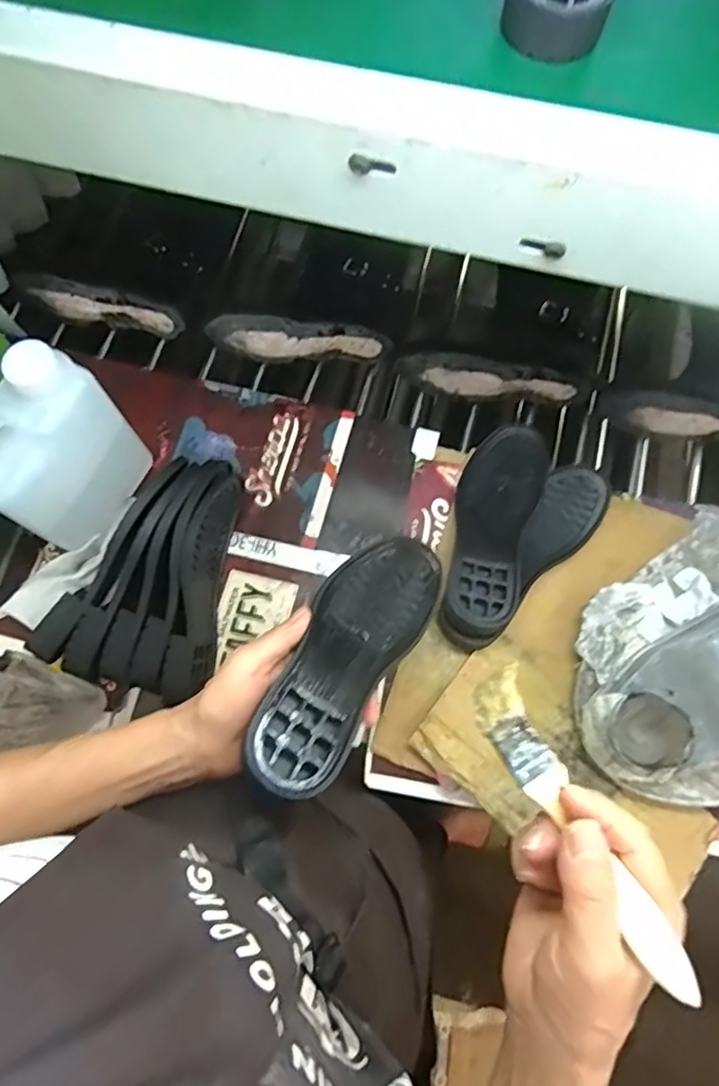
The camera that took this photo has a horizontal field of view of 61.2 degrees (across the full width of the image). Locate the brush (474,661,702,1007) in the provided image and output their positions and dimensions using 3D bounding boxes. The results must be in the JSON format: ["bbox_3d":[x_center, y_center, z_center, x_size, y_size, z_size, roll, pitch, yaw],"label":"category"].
[{"bbox_3d":[0.102,0.128,0.278,0.028,0.008,0.148,-31,68,-8],"label":"brush"}]

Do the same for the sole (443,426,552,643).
[{"bbox_3d":[0.128,-0.018,0.584,0.081,0.038,0.230,16,60,4],"label":"sole"}]

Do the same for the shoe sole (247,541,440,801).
[{"bbox_3d":[-0.007,0.077,0.432,0.074,0.030,0.219,29,49,7],"label":"shoe sole"}]

